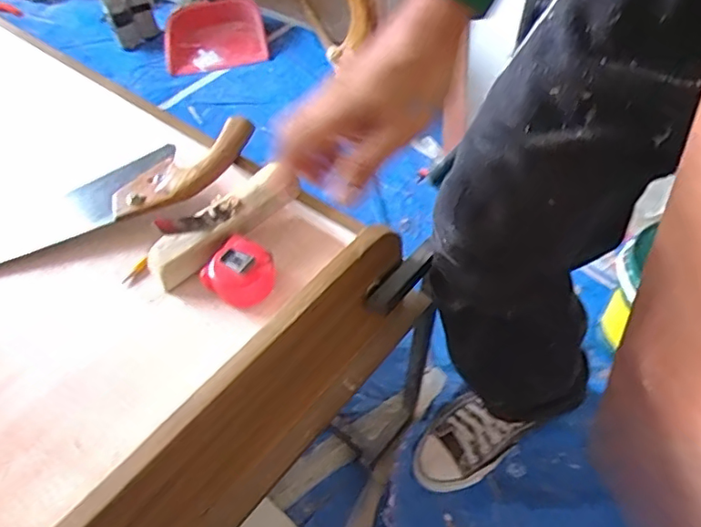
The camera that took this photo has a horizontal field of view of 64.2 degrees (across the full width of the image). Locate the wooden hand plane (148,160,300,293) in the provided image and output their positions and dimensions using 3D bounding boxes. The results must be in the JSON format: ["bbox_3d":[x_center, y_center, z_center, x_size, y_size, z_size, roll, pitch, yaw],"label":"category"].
[{"bbox_3d":[-0.139,-0.044,0.612,0.174,0.065,0.049,-37,58,-21],"label":"wooden hand plane"}]

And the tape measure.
[{"bbox_3d":[-0.113,0.010,0.580,0.067,0.041,0.060,27,60,24],"label":"tape measure"}]

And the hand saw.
[{"bbox_3d":[-0.219,-0.106,0.661,0.230,0.040,0.088,-22,54,-11],"label":"hand saw"}]

